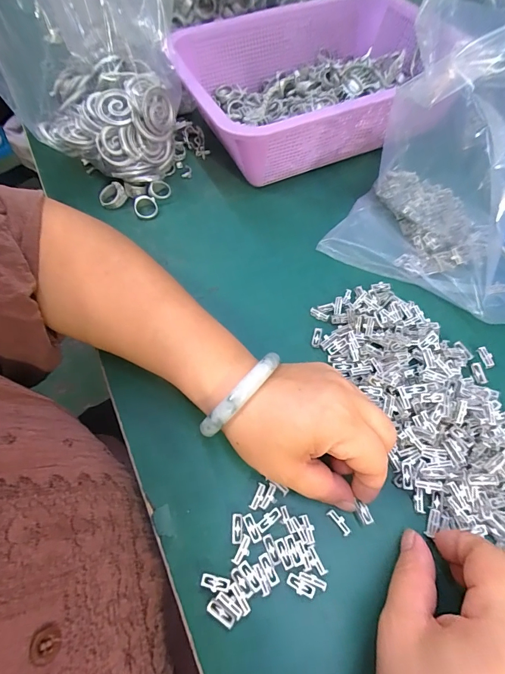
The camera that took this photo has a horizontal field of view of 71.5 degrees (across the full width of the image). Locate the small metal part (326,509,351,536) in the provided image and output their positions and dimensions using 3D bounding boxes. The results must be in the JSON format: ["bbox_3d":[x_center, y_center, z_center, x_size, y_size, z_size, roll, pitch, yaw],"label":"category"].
[{"bbox_3d":[0.054,0.115,0.219,0.007,0.004,0.017,-36,65,-16],"label":"small metal part"}]

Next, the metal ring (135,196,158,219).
[{"bbox_3d":[-0.110,-0.132,0.360,0.024,0.004,0.025,-1,81,4],"label":"metal ring"}]

